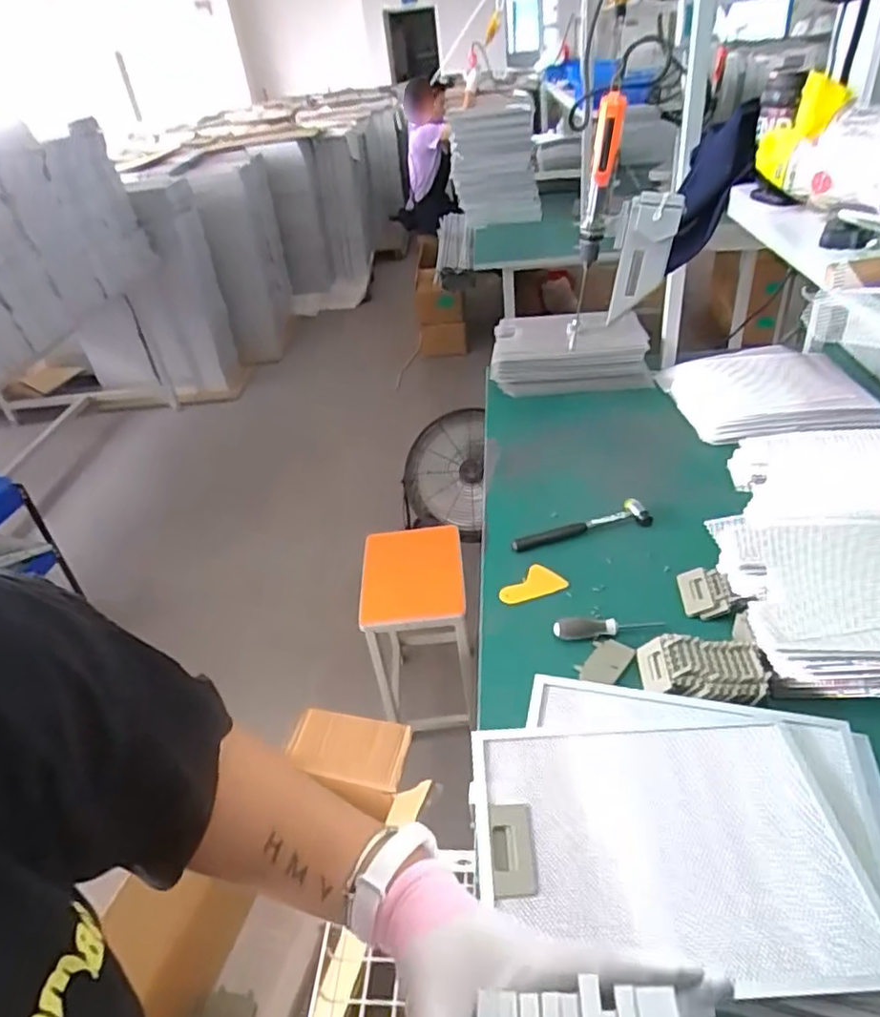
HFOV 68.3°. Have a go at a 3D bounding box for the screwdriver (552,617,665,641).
[{"bbox_3d":[0.240,0.168,0.926,0.153,0.025,0.030,-6,35,3],"label":"screwdriver"}]

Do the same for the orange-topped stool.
[{"bbox_3d":[-0.050,0.340,1.689,0.247,0.456,0.346,-6,35,3],"label":"orange-topped stool"}]

